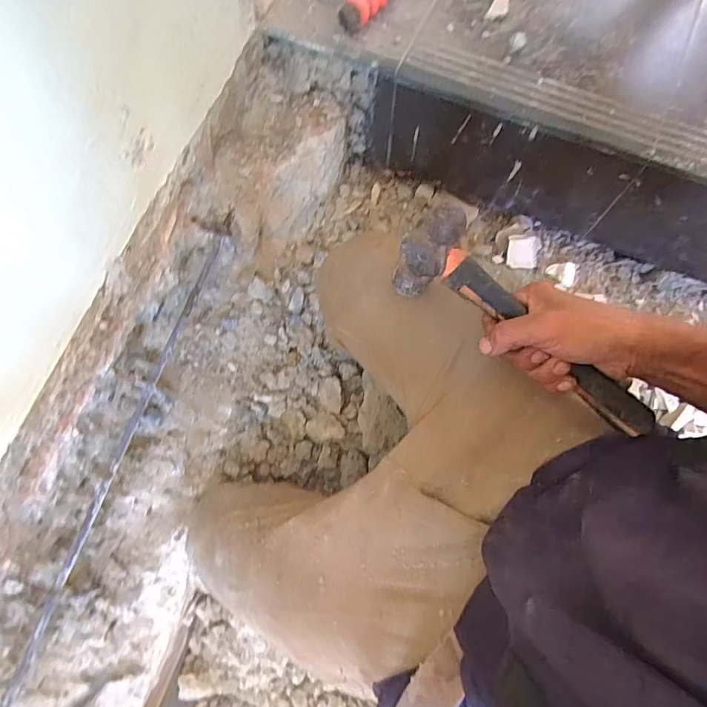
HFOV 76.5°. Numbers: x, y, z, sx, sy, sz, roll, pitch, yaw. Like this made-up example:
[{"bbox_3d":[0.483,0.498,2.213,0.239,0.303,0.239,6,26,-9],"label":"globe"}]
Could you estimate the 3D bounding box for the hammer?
[{"bbox_3d":[0.145,-0.019,0.385,0.252,0.105,0.035,40,77,6],"label":"hammer"}]

